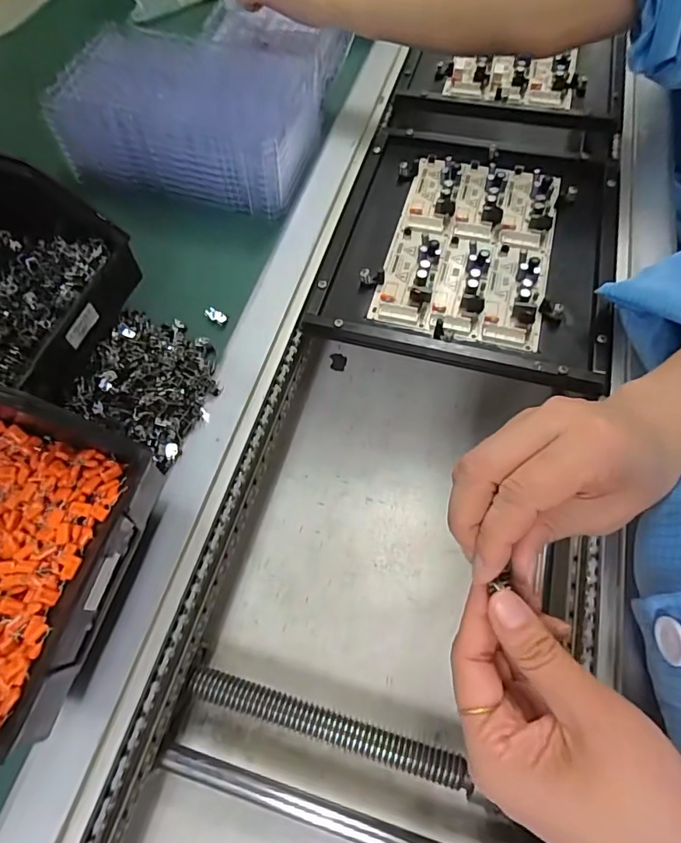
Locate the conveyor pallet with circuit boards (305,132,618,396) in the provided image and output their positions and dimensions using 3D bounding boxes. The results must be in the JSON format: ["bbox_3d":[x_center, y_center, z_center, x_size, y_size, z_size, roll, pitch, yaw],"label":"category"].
[{"bbox_3d":[0.114,-0.155,0.418,0.229,0.019,0.245,14,65,10],"label":"conveyor pallet with circuit boards"}]

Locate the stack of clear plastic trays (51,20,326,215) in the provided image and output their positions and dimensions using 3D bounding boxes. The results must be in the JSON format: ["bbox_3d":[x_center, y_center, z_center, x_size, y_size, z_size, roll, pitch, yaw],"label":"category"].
[{"bbox_3d":[-0.133,-0.281,0.452,0.202,0.088,0.143,13,64,9],"label":"stack of clear plastic trays"}]

